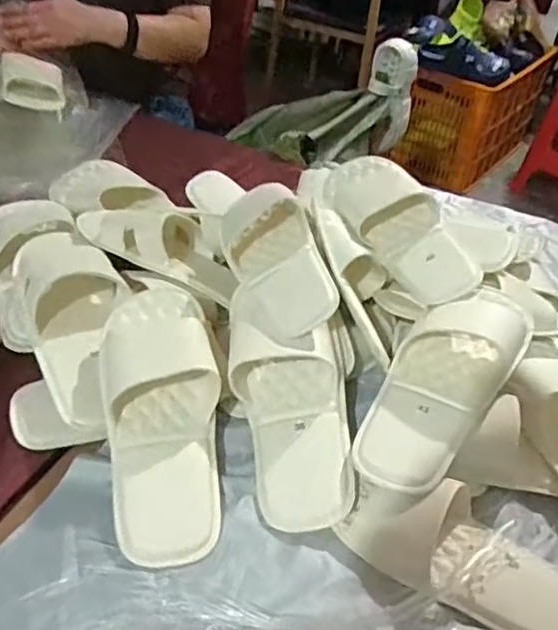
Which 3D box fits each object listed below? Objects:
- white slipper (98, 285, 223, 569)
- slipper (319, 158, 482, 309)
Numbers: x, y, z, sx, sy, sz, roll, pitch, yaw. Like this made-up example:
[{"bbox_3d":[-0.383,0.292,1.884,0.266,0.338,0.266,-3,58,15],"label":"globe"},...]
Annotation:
[{"bbox_3d":[-0.111,0.086,0.607,0.111,0.049,0.279,-5,62,-9],"label":"white slipper"},{"bbox_3d":[0.136,-0.094,0.736,0.107,0.073,0.233,-36,58,-16],"label":"slipper"}]

